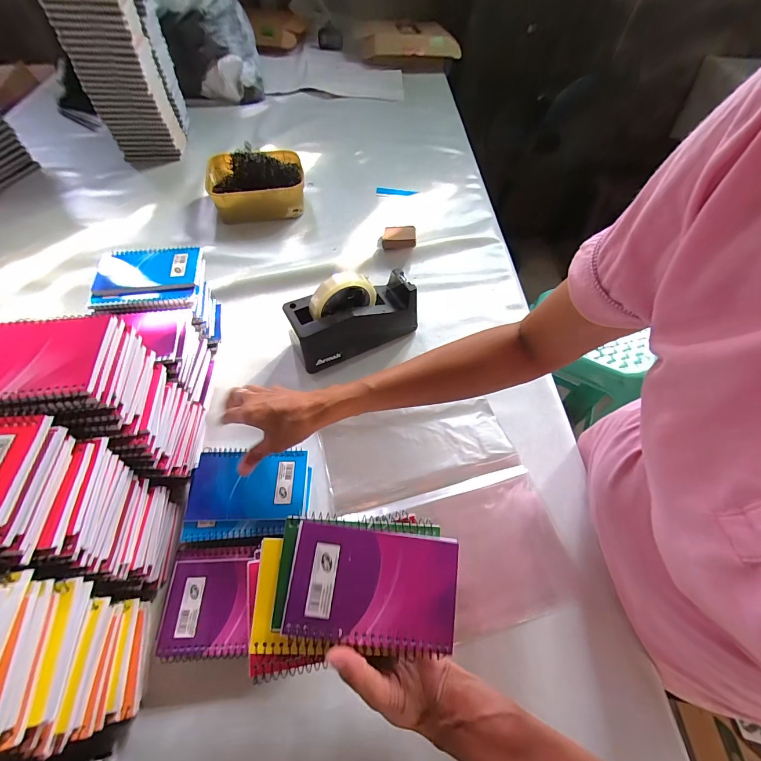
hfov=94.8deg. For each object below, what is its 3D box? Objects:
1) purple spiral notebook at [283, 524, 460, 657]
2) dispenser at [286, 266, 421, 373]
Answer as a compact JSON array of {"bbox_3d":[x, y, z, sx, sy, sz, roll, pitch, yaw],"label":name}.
[{"bbox_3d":[-0.005,0.162,0.275,0.128,0.004,0.081,8,71,-2],"label":"purple spiral notebook"},{"bbox_3d":[-0.038,-0.103,0.535,0.196,0.127,0.074,-23,61,-17],"label":"dispenser"}]

